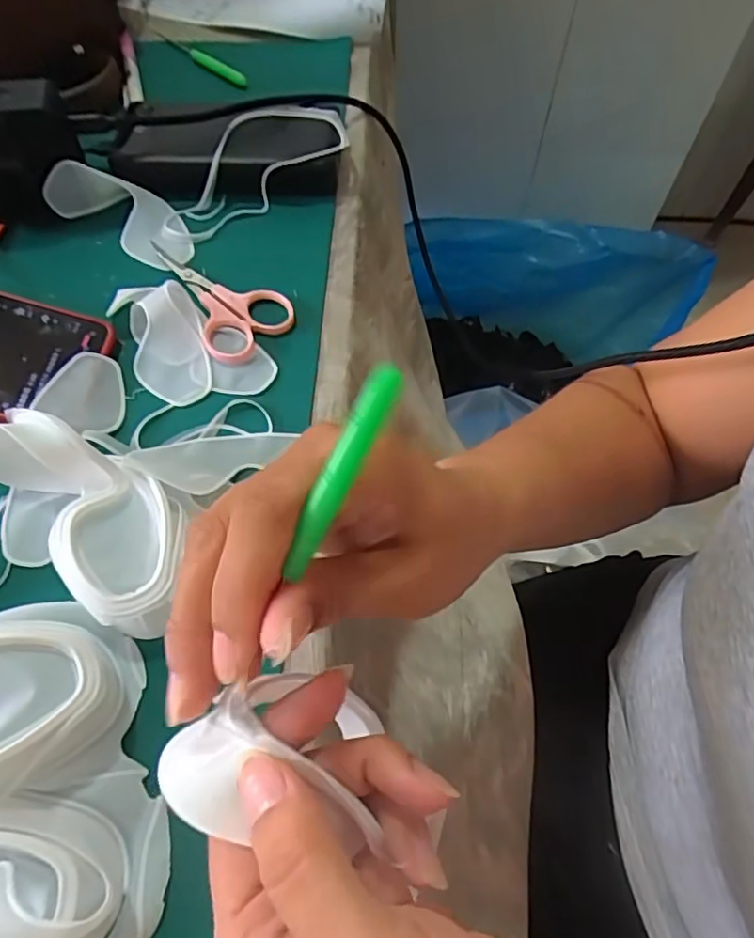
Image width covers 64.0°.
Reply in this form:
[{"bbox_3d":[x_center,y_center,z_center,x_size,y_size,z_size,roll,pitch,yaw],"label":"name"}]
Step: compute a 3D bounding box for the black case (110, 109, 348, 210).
[{"bbox_3d":[-0.100,-0.212,0.403,0.149,0.034,0.053,-6,63,-3],"label":"black case"}]

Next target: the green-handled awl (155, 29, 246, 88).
[{"bbox_3d":[-0.143,-0.331,0.484,0.098,0.005,0.011,38,69,18],"label":"green-handled awl"}]

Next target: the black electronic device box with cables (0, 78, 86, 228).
[{"bbox_3d":[-0.228,-0.197,0.382,0.078,0.074,0.047,-10,63,-5],"label":"black electronic device box with cables"}]

